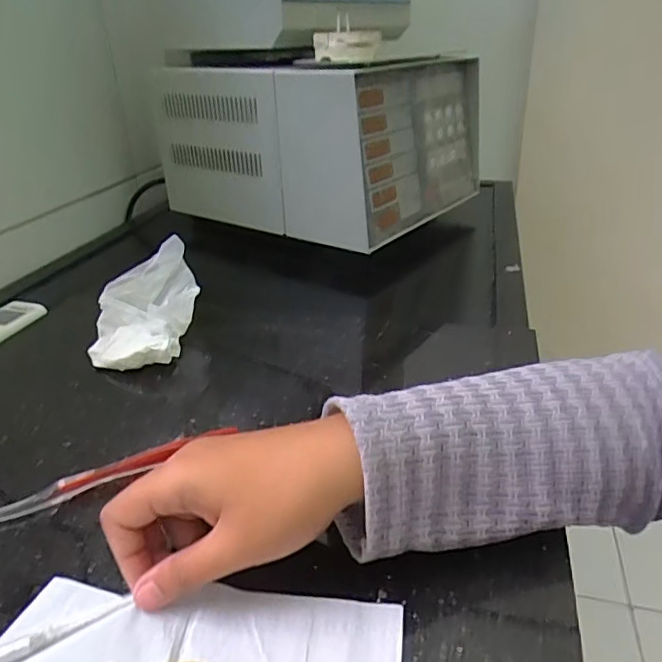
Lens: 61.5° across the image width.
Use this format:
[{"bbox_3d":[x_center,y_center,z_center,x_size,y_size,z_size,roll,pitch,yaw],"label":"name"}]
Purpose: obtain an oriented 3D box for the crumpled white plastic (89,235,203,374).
[{"bbox_3d":[-0.163,-0.019,0.482,0.090,0.074,0.098,-6,28,-7],"label":"crumpled white plastic"}]

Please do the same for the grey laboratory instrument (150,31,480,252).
[{"bbox_3d":[-0.019,-0.294,0.813,0.356,0.217,0.322,15,33,30],"label":"grey laboratory instrument"}]

